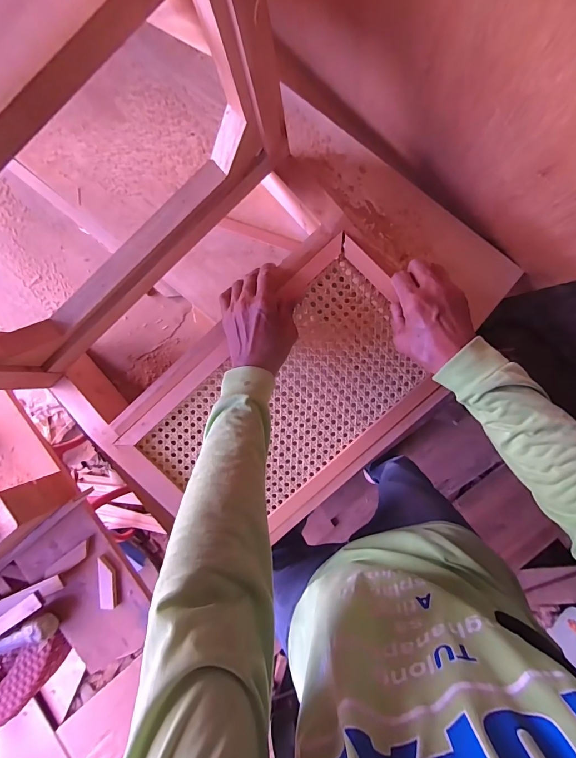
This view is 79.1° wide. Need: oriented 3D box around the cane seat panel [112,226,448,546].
[{"bbox_3d":[-0.006,0.047,0.527,0.466,0.016,0.307,-42,99,4],"label":"cane seat panel"}]

